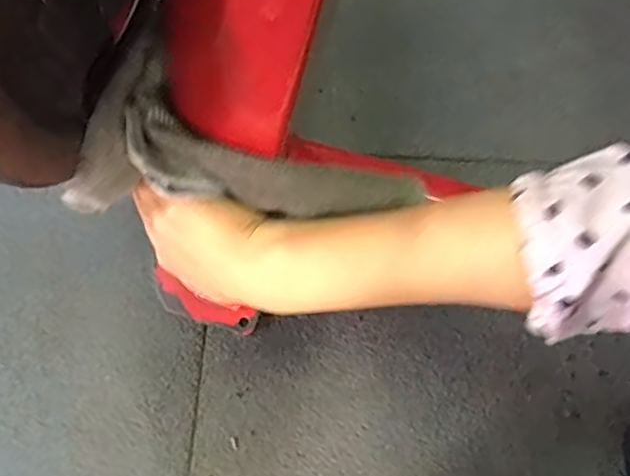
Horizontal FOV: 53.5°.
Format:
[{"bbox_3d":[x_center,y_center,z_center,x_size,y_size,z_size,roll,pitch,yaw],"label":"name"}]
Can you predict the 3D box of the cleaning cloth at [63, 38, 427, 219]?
[{"bbox_3d":[-0.032,-0.050,0.364,0.190,0.034,0.103,14,68,-5],"label":"cleaning cloth"}]

